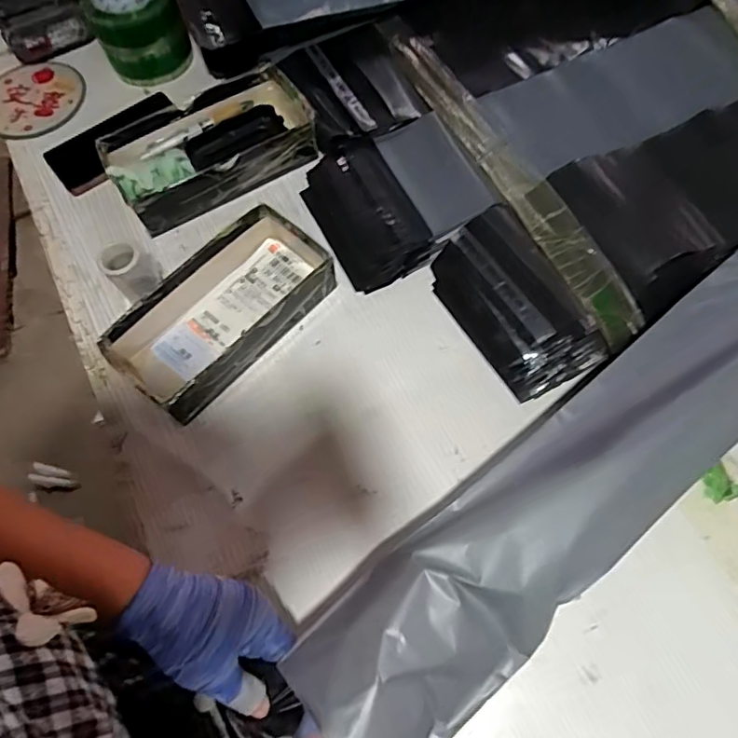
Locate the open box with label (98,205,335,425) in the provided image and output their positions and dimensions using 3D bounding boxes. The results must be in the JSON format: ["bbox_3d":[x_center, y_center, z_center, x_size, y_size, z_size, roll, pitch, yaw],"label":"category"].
[{"bbox_3d":[-0.141,-0.060,0.538,0.109,0.056,0.218,39,74,17],"label":"open box with label"}]

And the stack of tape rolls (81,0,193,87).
[{"bbox_3d":[-0.291,-0.431,0.684,0.107,0.081,0.110,-23,67,-8],"label":"stack of tape rolls"}]

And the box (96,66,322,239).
[{"bbox_3d":[-0.177,-0.252,0.621,0.227,0.053,0.113,-29,69,-10],"label":"box"}]

